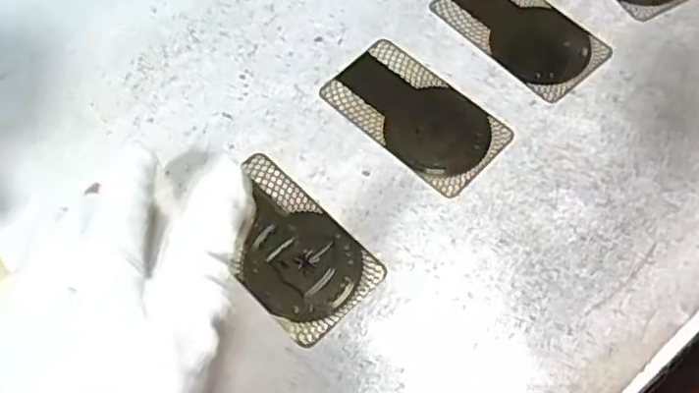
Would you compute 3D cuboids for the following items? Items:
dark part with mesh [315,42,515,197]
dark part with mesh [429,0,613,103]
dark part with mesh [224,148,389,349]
[{"bbox_3d":[0.032,-0.041,0.320,0.085,0.004,0.048,40,71,20],"label":"dark part with mesh"},{"bbox_3d":[0.088,-0.088,0.343,0.048,0.004,0.086,-40,68,-17],"label":"dark part with mesh"},{"bbox_3d":[-0.029,0.021,0.290,0.049,0.004,0.084,-41,68,-17],"label":"dark part with mesh"}]

